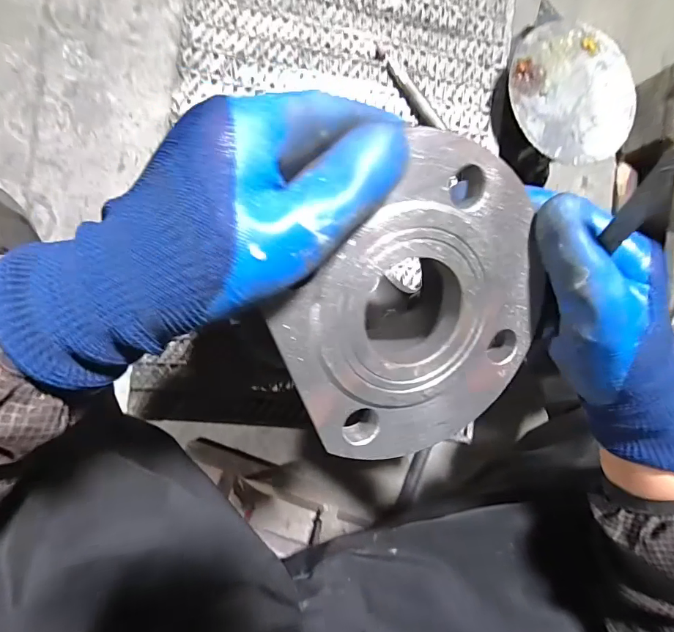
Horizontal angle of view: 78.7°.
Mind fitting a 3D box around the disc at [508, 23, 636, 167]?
[{"bbox_3d":[0.274,-0.260,0.479,0.151,0.012,0.159,0,90,-10],"label":"disc"}]

